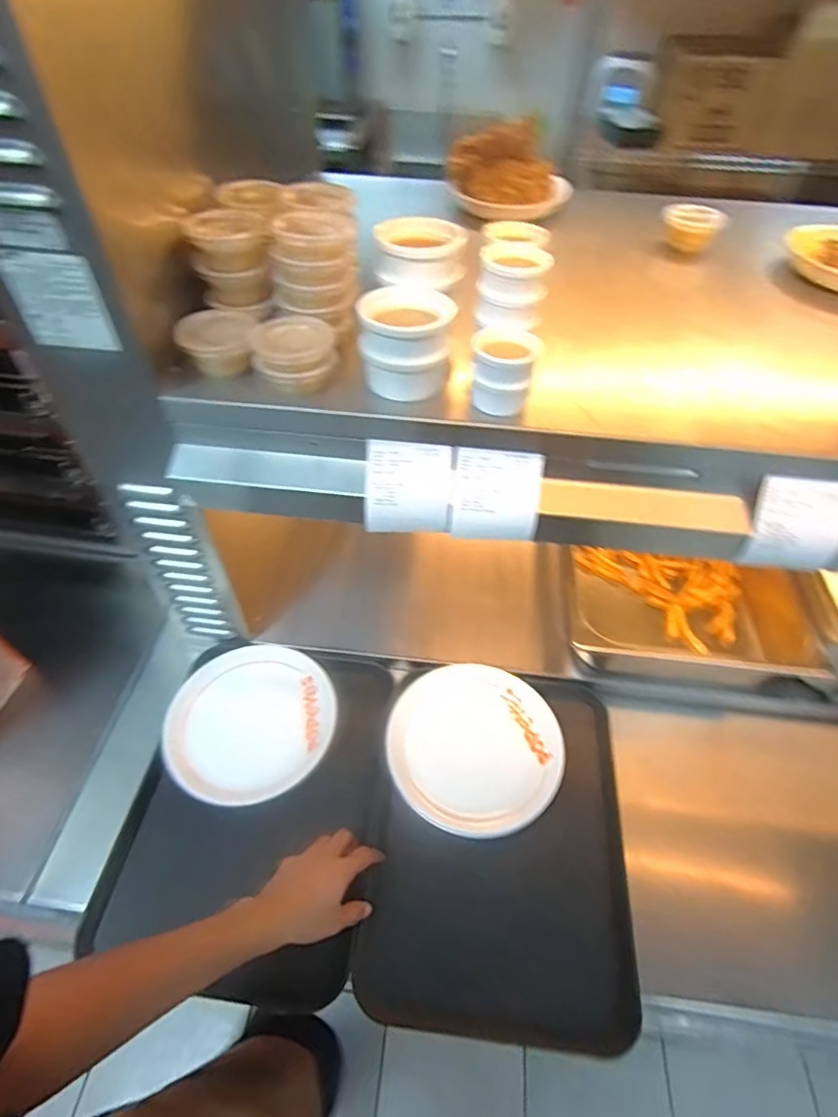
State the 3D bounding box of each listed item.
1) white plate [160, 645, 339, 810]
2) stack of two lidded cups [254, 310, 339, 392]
[{"bbox_3d":[-0.227,0.218,0.757,0.213,0.025,0.205,1,51,-1],"label":"white plate"},{"bbox_3d":[-0.114,-0.192,0.522,0.077,0.045,0.065,-9,52,-9],"label":"stack of two lidded cups"}]

